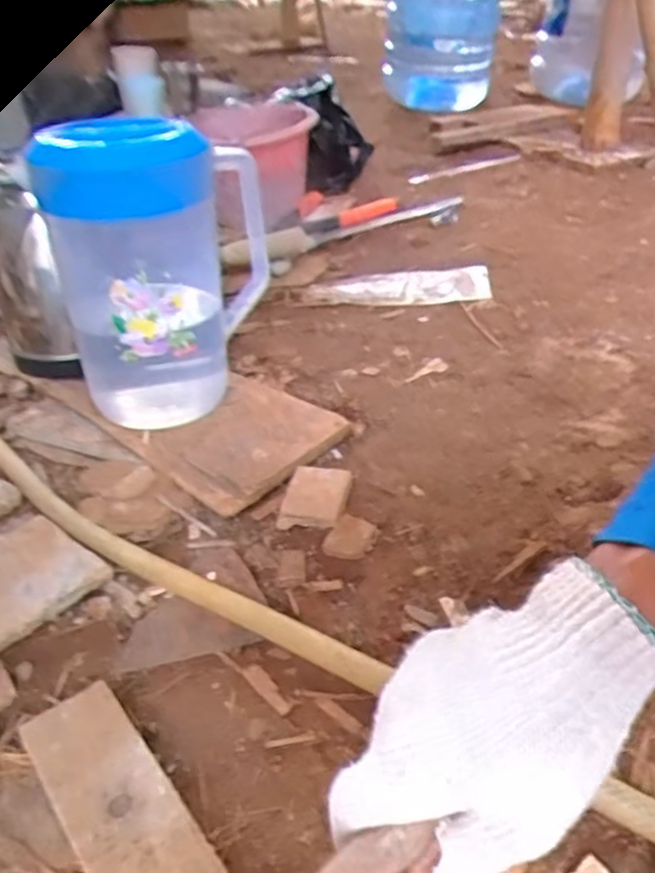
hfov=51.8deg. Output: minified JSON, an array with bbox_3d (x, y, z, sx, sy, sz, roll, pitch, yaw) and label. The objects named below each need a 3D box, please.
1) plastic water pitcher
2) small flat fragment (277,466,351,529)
[{"bbox_3d":[-0.172,-0.164,0.673,0.196,0.272,0.171,-15,36,-22],"label":"plastic water pitcher"},{"bbox_3d":[-0.010,0.052,0.586,0.050,0.012,0.064,4,40,14],"label":"small flat fragment"}]

